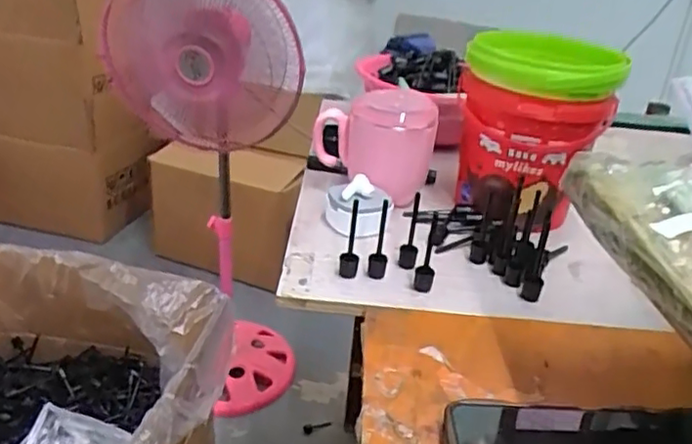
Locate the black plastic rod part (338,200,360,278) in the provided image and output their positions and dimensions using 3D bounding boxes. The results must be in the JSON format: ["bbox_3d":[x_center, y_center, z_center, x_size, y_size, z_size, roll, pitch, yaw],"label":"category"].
[{"bbox_3d":[0.004,0.011,0.464,0.013,0.063,0.017,4,28,-2],"label":"black plastic rod part"}]

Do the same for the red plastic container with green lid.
[{"bbox_3d":[0.165,-0.080,0.565,0.130,0.153,0.122,9,28,6],"label":"red plastic container with green lid"}]

